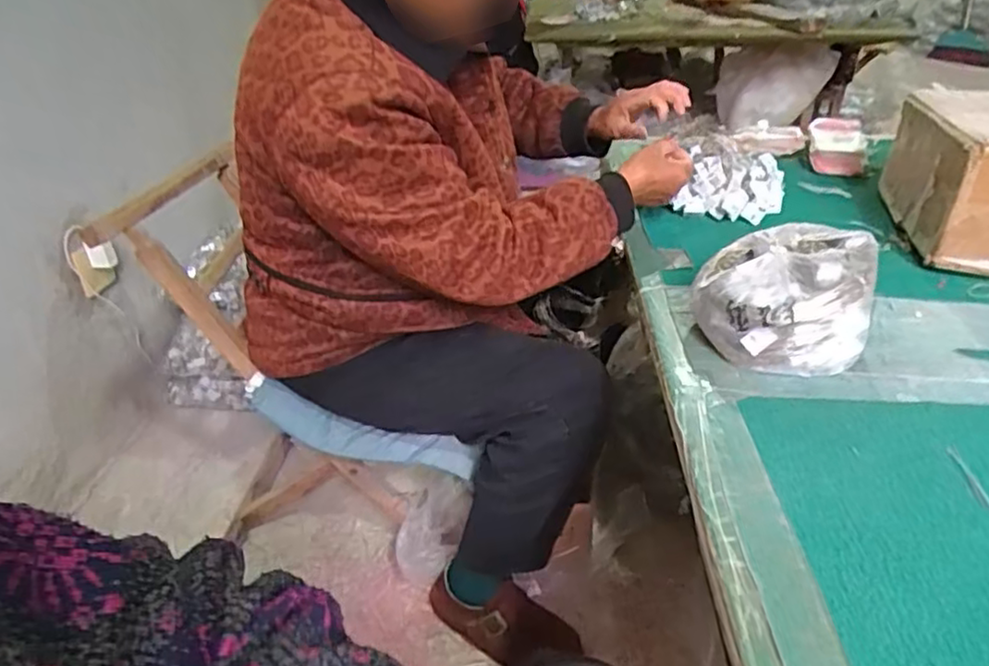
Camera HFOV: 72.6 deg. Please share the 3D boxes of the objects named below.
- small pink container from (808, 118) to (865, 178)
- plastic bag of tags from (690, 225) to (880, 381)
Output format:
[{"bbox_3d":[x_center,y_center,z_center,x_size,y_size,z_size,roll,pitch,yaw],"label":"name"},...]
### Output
[{"bbox_3d":[0.538,-0.293,1.061,0.087,0.056,0.137,9,34,16],"label":"small pink container"},{"bbox_3d":[0.274,-0.035,0.642,0.158,0.100,0.127,8,34,14],"label":"plastic bag of tags"}]

